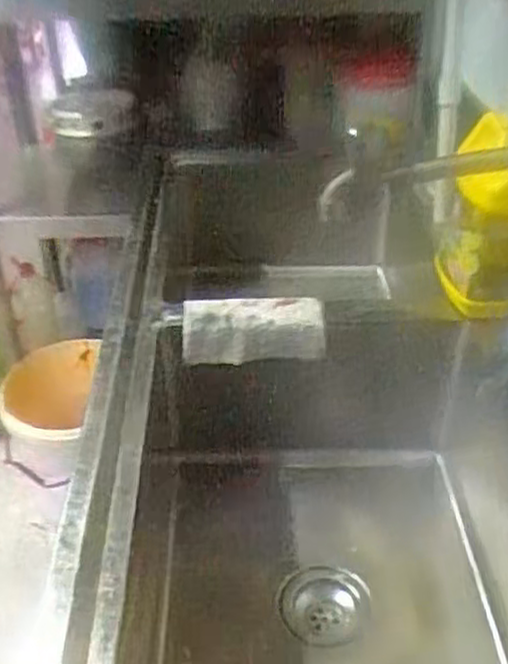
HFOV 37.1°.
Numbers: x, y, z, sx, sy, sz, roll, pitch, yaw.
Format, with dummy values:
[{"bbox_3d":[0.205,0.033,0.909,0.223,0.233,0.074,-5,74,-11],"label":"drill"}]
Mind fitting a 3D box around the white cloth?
[{"bbox_3d":[0.000,0.001,1.028,0.191,0.090,0.046,-5,25,-10],"label":"white cloth"}]

